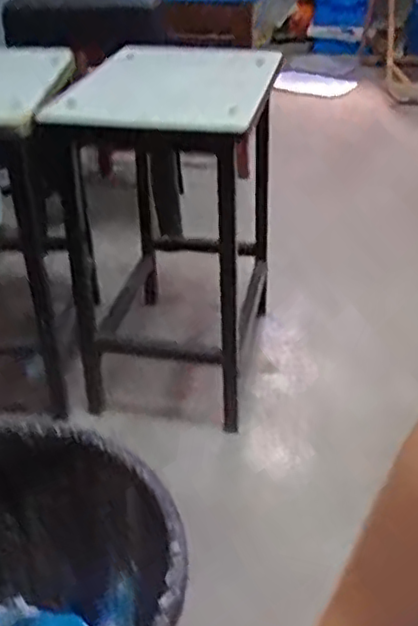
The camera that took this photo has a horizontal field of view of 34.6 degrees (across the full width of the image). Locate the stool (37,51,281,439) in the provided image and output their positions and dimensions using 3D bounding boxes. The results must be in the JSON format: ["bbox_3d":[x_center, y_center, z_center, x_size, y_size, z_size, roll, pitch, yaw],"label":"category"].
[{"bbox_3d":[-0.039,-0.147,1.007,0.238,0.440,0.414,7,36,9],"label":"stool"}]

